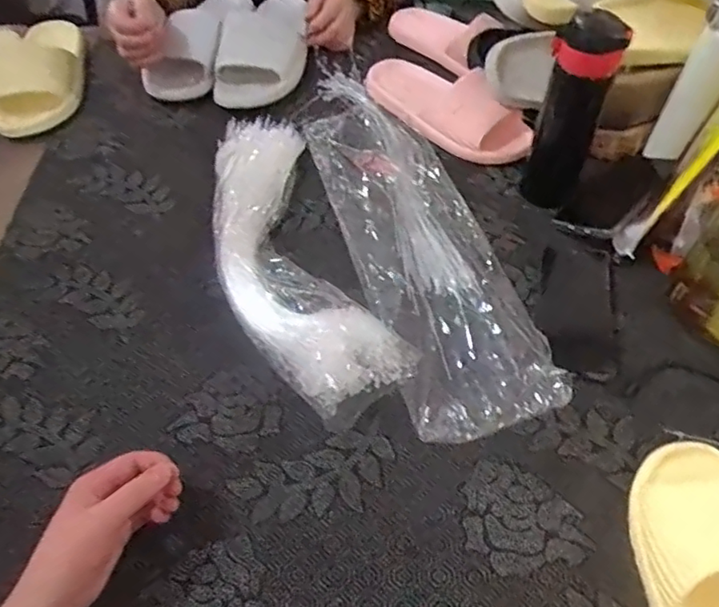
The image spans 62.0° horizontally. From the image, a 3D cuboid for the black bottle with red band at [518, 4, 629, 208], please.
[{"bbox_3d":[0.228,-0.205,0.654,0.067,0.203,0.063,23,58,18],"label":"black bottle with red band"}]

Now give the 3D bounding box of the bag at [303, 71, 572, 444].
[{"bbox_3d":[0.052,-0.098,0.693,0.148,0.015,0.521,-15,55,-9],"label":"bag"}]

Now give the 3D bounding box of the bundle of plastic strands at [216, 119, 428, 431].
[{"bbox_3d":[-0.083,-0.065,0.656,0.148,0.047,0.428,-19,55,-11],"label":"bundle of plastic strands"}]

